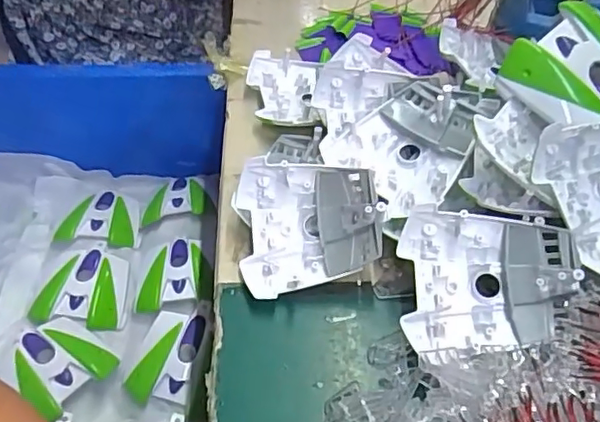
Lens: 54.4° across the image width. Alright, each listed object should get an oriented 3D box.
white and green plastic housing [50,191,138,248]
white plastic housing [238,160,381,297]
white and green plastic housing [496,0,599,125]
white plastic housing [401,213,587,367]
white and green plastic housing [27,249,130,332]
[{"bbox_3d":[-0.247,0.005,0.717,0.092,0.020,0.094,-2,50,-3],"label":"white and green plastic housing"},{"bbox_3d":[0.005,0.010,0.424,0.101,0.021,0.096,-7,75,11],"label":"white plastic housing"},{"bbox_3d":[0.197,-0.097,0.414,0.088,0.021,0.087,-40,82,-5],"label":"white and green plastic housing"},{"bbox_3d":[0.119,0.047,0.371,0.108,0.024,0.097,2,72,11],"label":"white plastic housing"},{"bbox_3d":[-0.234,0.088,0.635,0.090,0.039,0.095,-2,50,-3],"label":"white and green plastic housing"}]

